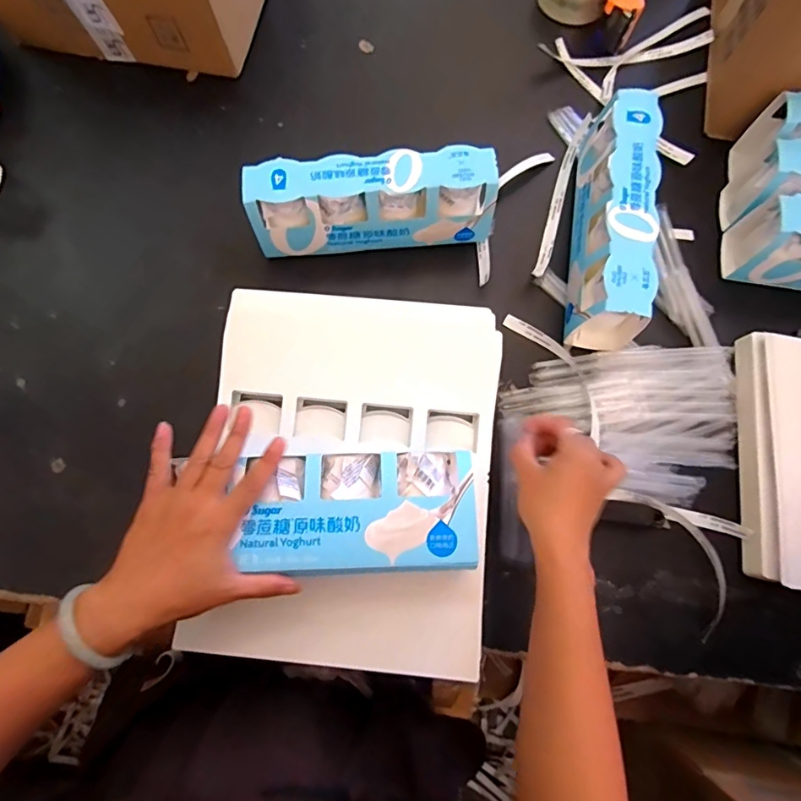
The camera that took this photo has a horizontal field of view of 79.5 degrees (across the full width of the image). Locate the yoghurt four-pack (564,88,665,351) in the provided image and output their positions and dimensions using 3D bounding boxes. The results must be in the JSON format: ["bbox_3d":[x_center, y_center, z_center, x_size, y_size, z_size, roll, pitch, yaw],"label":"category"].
[{"bbox_3d":[0.239,-0.199,0.537,0.067,0.094,0.267,8,77,2],"label":"yoghurt four-pack"}]

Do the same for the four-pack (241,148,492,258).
[{"bbox_3d":[-0.029,-0.222,0.545,0.266,0.088,0.059,-6,76,-1],"label":"four-pack"}]

